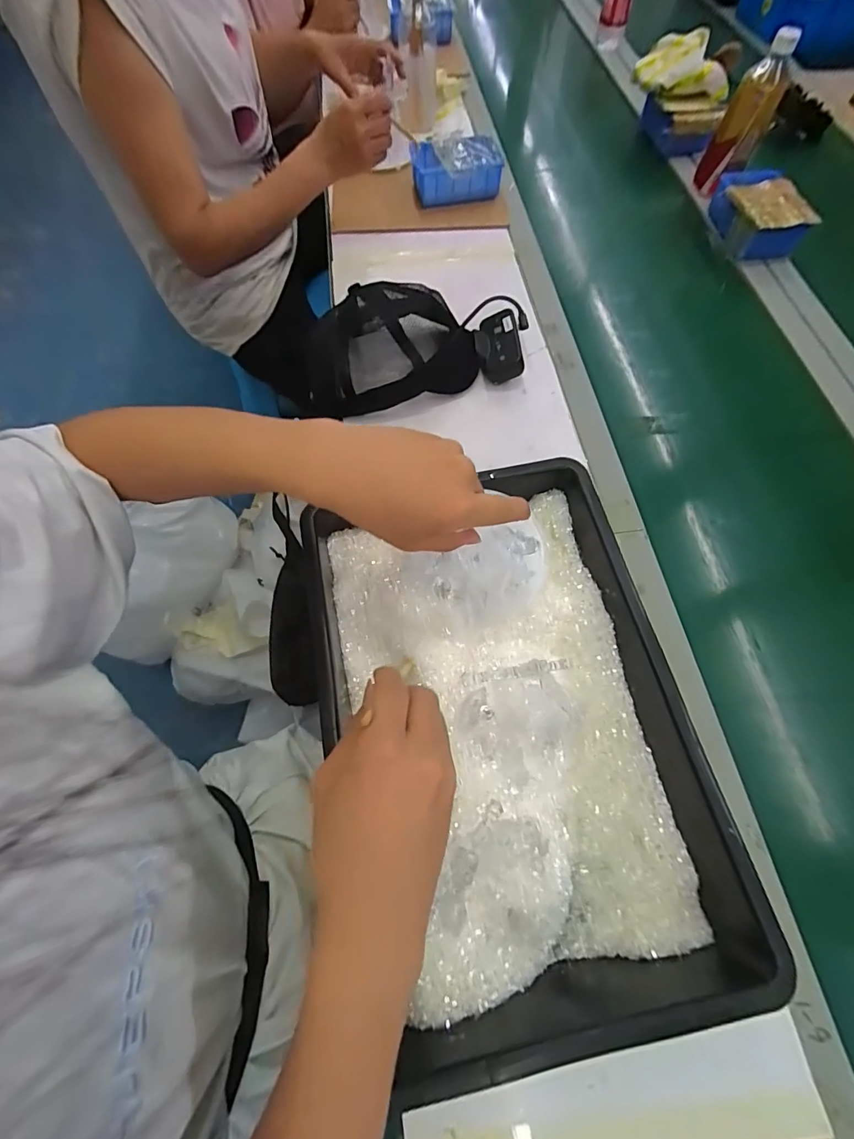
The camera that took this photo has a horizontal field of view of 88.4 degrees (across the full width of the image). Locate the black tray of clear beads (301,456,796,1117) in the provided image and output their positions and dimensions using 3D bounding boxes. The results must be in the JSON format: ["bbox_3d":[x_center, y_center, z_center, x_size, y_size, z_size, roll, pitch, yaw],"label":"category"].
[{"bbox_3d":[0.064,0.117,0.374,0.285,0.078,0.404,-14,66,-4],"label":"black tray of clear beads"}]

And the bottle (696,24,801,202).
[{"bbox_3d":[0.491,-0.693,0.683,0.069,0.175,0.054,25,68,10],"label":"bottle"}]

